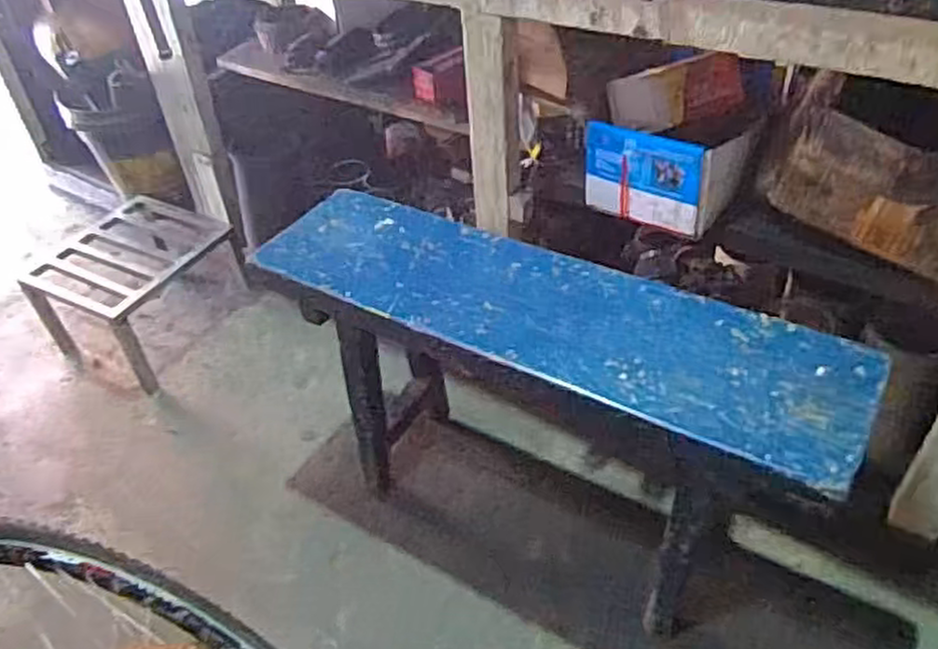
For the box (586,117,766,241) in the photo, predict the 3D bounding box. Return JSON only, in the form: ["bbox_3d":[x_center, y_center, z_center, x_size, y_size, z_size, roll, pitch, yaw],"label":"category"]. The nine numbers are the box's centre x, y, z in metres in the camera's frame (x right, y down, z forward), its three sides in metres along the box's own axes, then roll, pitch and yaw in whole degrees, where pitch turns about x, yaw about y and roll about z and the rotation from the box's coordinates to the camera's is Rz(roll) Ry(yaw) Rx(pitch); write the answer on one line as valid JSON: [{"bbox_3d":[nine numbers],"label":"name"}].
[{"bbox_3d":[0.292,-0.236,1.094,0.216,0.150,0.141,26,51,29],"label":"box"}]

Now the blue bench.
[{"bbox_3d":[0.109,0.101,1.115,0.814,0.387,0.268,19,48,24],"label":"blue bench"}]

